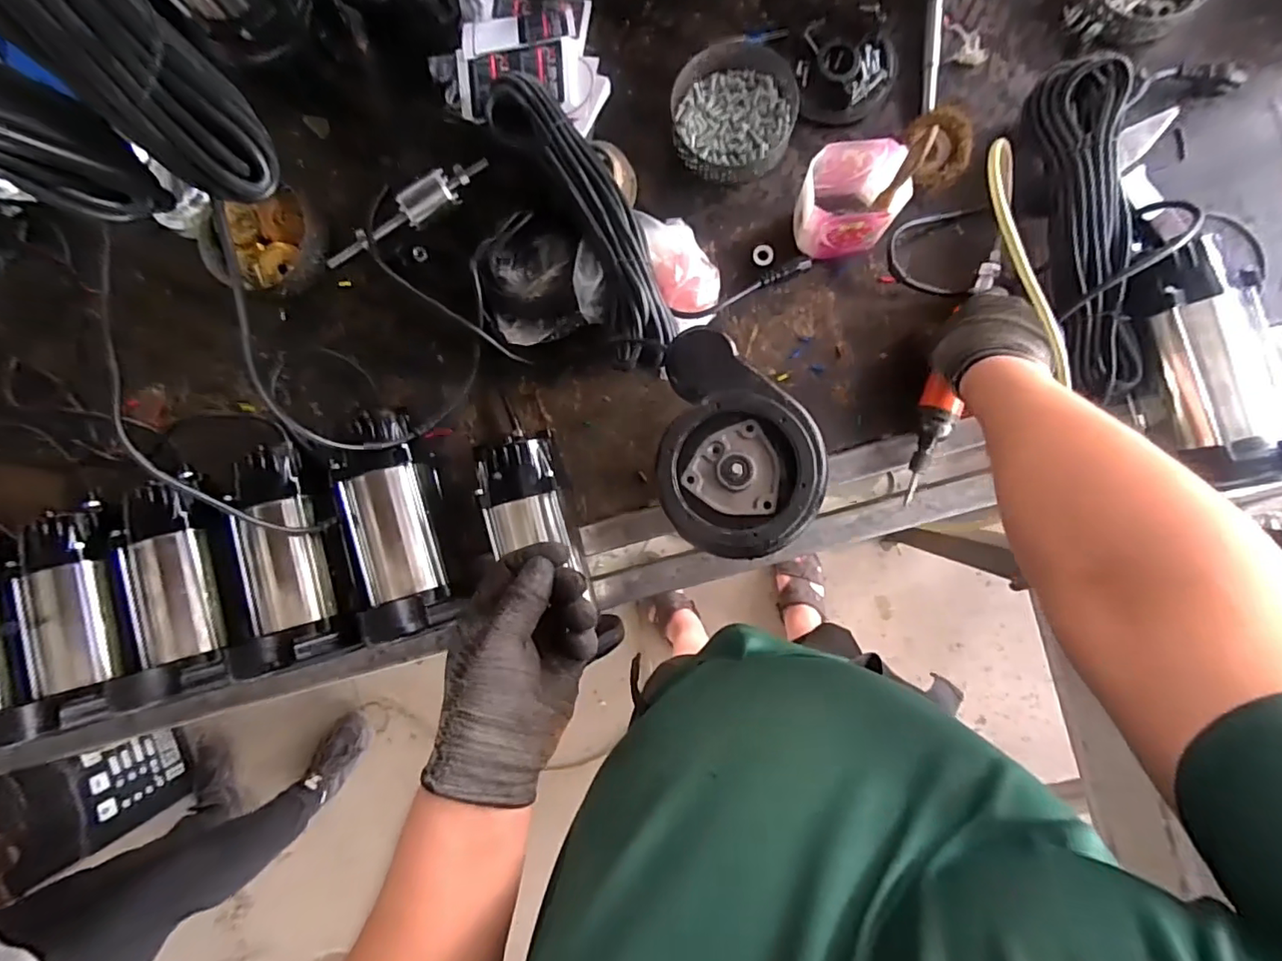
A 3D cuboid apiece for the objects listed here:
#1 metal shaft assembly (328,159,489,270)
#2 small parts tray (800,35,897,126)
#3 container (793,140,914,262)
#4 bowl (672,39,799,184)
[{"bbox_3d":[-0.267,-0.301,0.654,0.211,0.040,0.033,-30,88,4],"label":"metal shaft assembly"},{"bbox_3d":[0.228,-0.435,0.626,0.102,0.025,0.097,2,91,5],"label":"small parts tray"},{"bbox_3d":[0.207,-0.280,0.587,0.087,0.094,0.080,-5,90,5],"label":"container"},{"bbox_3d":[0.104,-0.403,0.632,0.133,0.034,0.137,0,91,5],"label":"bowl"}]

